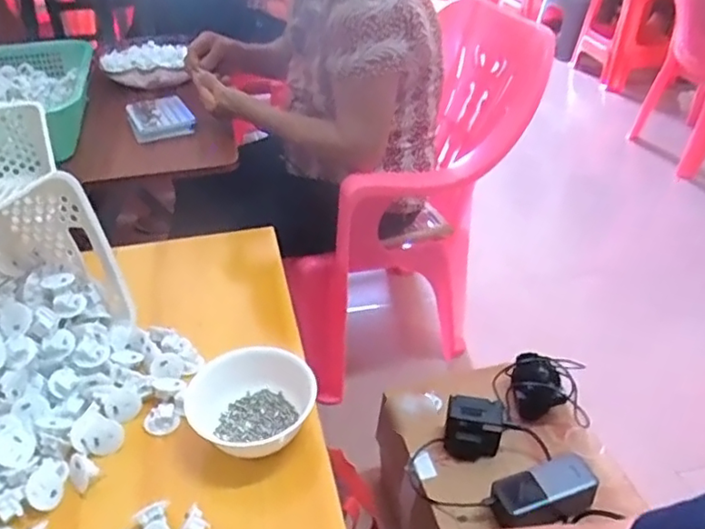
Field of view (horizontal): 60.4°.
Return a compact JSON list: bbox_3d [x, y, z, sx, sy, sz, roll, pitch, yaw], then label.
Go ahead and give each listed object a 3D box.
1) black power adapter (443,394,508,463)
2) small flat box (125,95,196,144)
[{"bbox_3d":[0.171,0.232,0.858,0.077,0.076,0.056,9,37,12],"label":"black power adapter"},{"bbox_3d":[-0.346,-0.264,1.090,0.102,0.034,0.122,-14,38,-19],"label":"small flat box"}]

